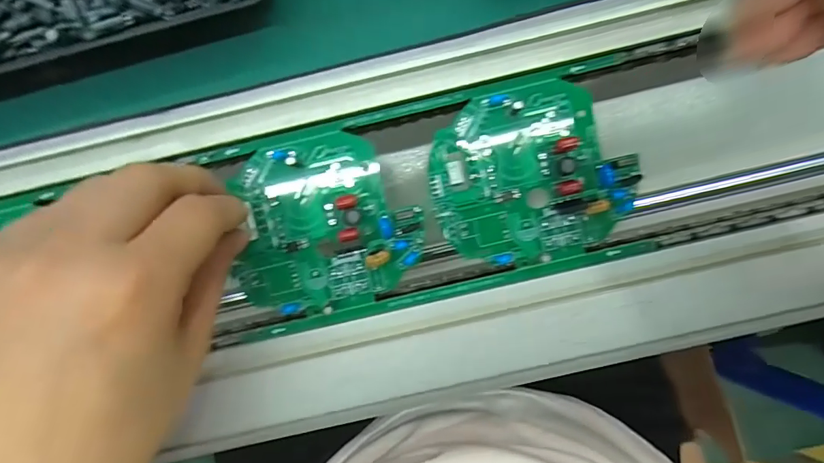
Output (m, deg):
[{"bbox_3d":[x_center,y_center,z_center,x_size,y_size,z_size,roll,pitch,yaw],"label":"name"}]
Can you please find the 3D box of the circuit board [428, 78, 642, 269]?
[{"bbox_3d":[0.056,-0.026,0.212,0.089,0.011,0.082,-13,93,2],"label":"circuit board"}]

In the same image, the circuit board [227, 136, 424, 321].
[{"bbox_3d":[-0.042,-0.003,0.216,0.088,0.007,0.082,-13,93,2],"label":"circuit board"}]

